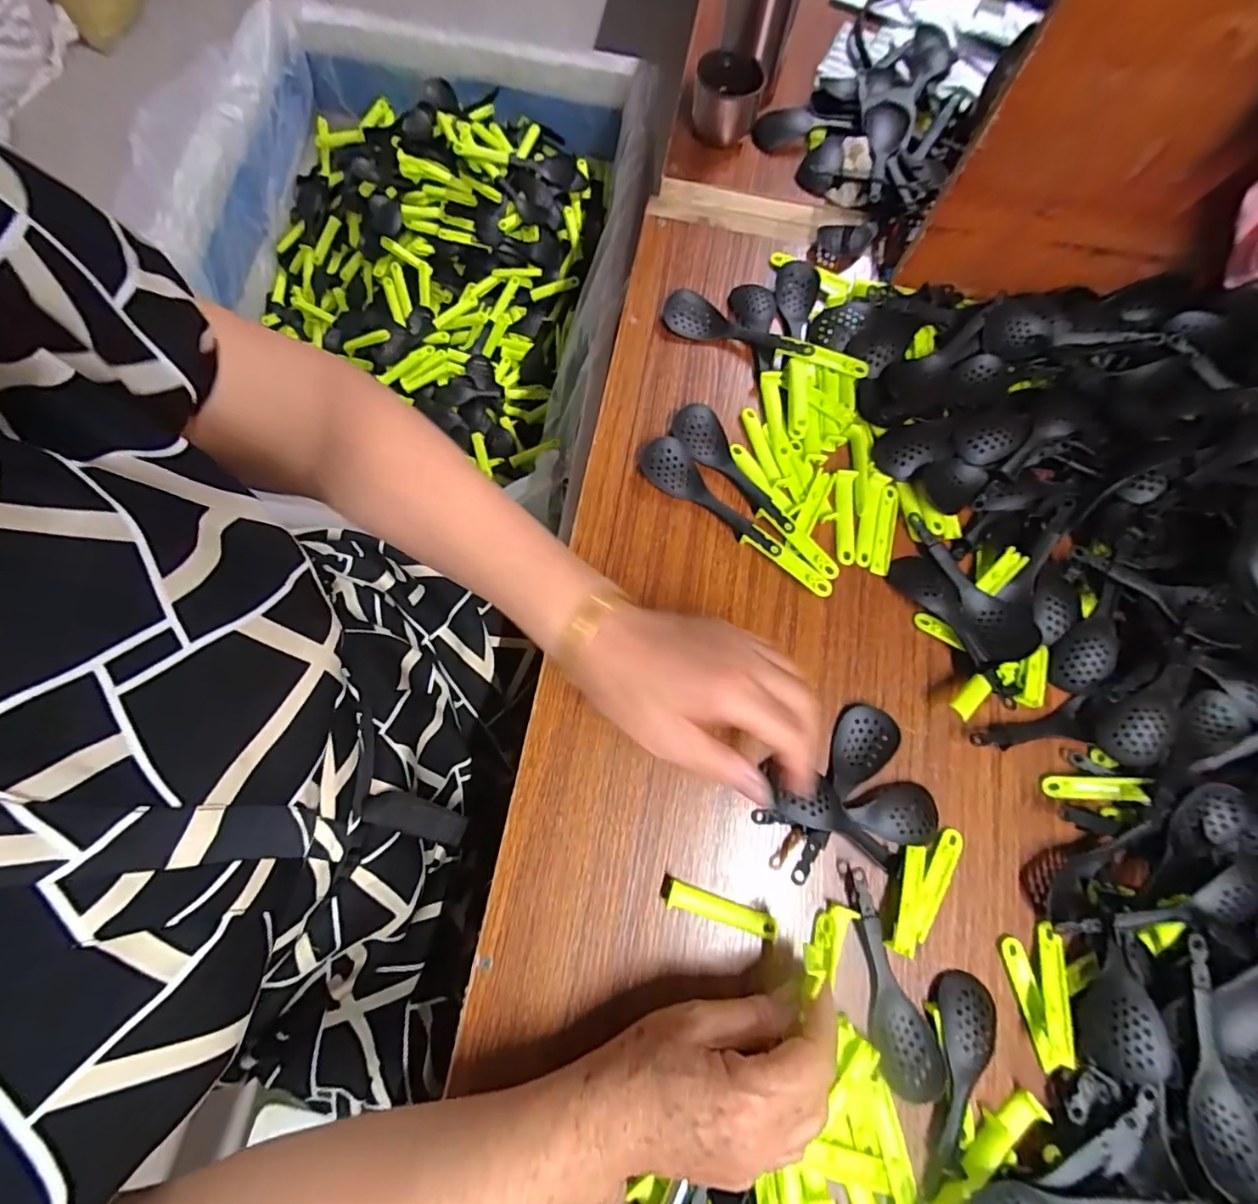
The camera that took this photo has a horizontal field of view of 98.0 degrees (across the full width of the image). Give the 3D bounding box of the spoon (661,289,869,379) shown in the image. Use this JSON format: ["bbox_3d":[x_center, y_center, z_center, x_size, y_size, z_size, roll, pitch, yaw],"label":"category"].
[{"bbox_3d":[0.116,-0.230,0.468,0.177,0.015,0.033,19,74,2],"label":"spoon"}]

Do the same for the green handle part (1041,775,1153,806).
[{"bbox_3d":[0.330,0.133,0.388,0.062,0.007,0.017,-3,71,19],"label":"green handle part"}]

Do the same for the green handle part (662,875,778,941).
[{"bbox_3d":[0.059,0.203,0.359,0.078,0.014,0.017,20,75,2],"label":"green handle part"}]

